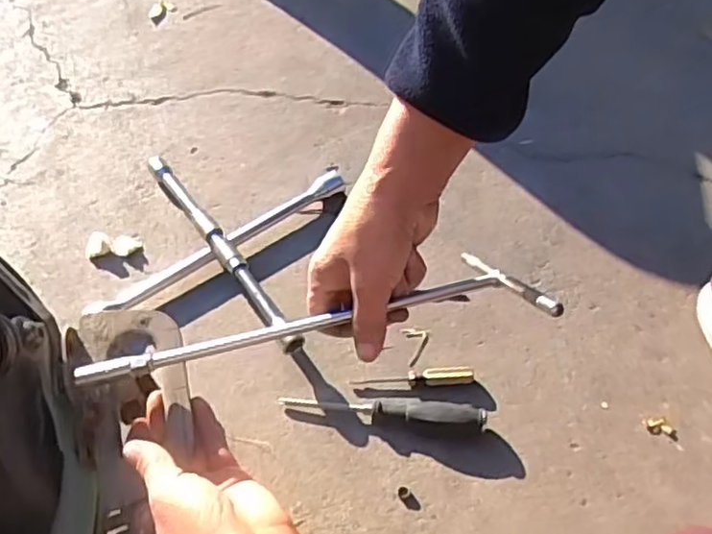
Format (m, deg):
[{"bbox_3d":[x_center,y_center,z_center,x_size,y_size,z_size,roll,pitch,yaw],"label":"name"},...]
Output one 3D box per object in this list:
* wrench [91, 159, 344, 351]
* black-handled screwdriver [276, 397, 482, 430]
[{"bbox_3d":[-0.154,-0.026,0.750,0.241,0.048,0.243,8,60,6],"label":"wrench"},{"bbox_3d":[0.024,0.135,0.636,0.197,0.024,0.021,6,60,5],"label":"black-handled screwdriver"}]

